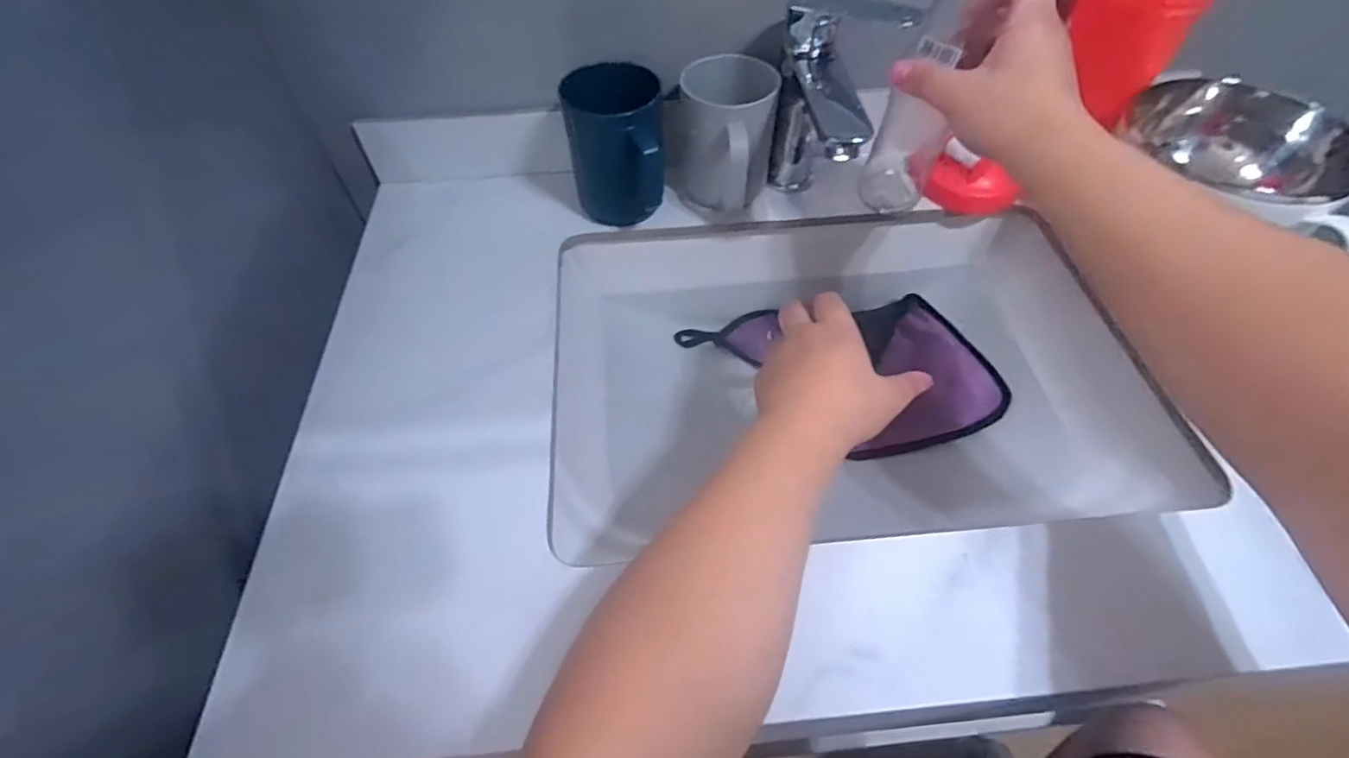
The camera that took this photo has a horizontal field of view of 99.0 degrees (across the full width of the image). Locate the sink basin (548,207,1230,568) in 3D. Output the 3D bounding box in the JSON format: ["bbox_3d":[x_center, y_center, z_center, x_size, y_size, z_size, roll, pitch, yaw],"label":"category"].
[{"bbox_3d":[0.135,-0.005,0.514,0.451,0.103,0.294,-3,55,-1],"label":"sink basin"}]

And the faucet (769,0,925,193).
[{"bbox_3d":[0.129,-0.222,0.492,0.050,0.161,0.099,-34,61,-21],"label":"faucet"}]

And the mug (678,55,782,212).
[{"bbox_3d":[0.045,-0.209,0.513,0.083,0.099,0.109,8,55,6],"label":"mug"}]

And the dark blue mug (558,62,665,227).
[{"bbox_3d":[-0.050,-0.194,0.495,0.081,0.113,0.072,-1,55,0],"label":"dark blue mug"}]

